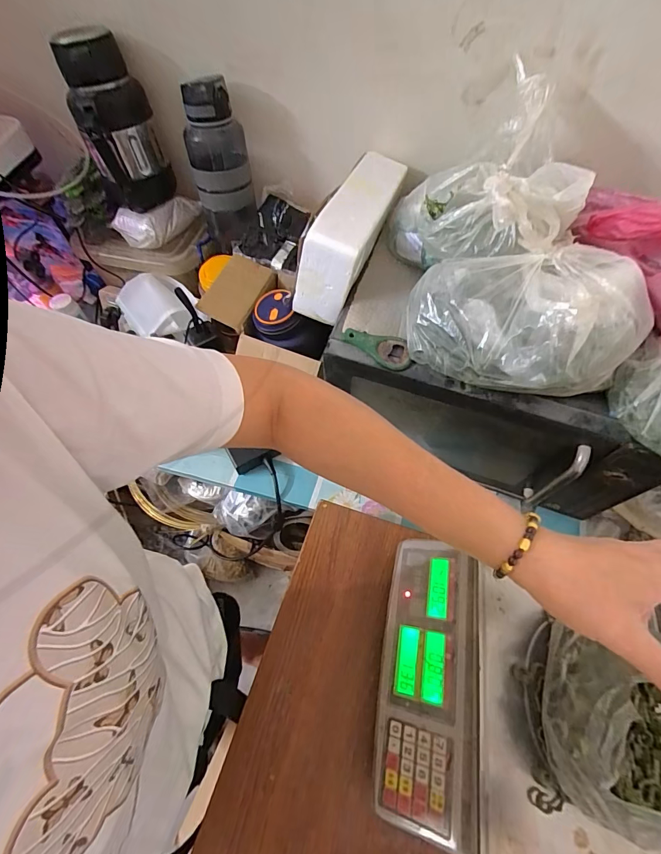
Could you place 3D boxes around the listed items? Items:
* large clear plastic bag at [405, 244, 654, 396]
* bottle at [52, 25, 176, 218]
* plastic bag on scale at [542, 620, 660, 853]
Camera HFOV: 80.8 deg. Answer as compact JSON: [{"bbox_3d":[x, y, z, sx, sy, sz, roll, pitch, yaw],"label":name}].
[{"bbox_3d":[0.208,-0.107,0.428,0.239,0.129,0.123,13,63,7],"label":"large clear plastic bag"},{"bbox_3d":[-0.343,-0.483,0.630,0.114,0.203,0.094,-24,64,-12],"label":"bottle"},{"bbox_3d":[0.249,0.237,0.295,0.126,0.118,0.120,11,63,6],"label":"plastic bag on scale"}]

